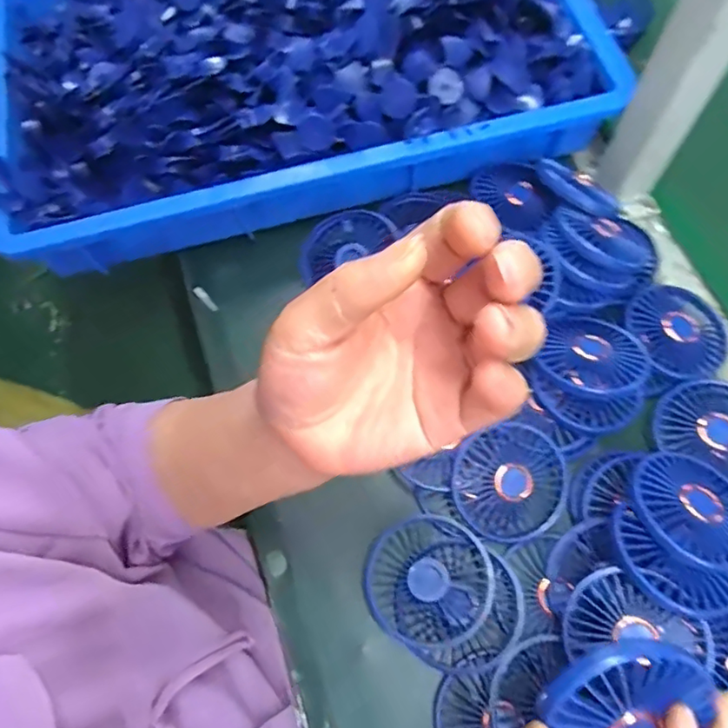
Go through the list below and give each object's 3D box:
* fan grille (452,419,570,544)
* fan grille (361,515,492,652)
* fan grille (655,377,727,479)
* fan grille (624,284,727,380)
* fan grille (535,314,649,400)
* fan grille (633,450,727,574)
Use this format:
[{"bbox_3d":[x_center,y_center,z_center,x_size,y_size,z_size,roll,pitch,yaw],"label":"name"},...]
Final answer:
[{"bbox_3d":[0.111,0.090,0.427,0.085,0.023,0.079,0,67,1],"label":"fan grille"},{"bbox_3d":[0.047,0.161,0.420,0.090,0.027,0.088,-36,71,-14],"label":"fan grille"},{"bbox_3d":[0.279,0.051,0.439,0.088,0.017,0.076,40,73,16],"label":"fan grille"},{"bbox_3d":[0.269,-0.032,0.476,0.088,0.011,0.083,-37,71,-14],"label":"fan grille"},{"bbox_3d":[0.185,-0.008,0.456,0.077,0.029,0.083,0,67,1],"label":"fan grille"},{"bbox_3d":[0.231,0.099,0.390,0.079,0.009,0.085,3,50,-4],"label":"fan grille"}]

